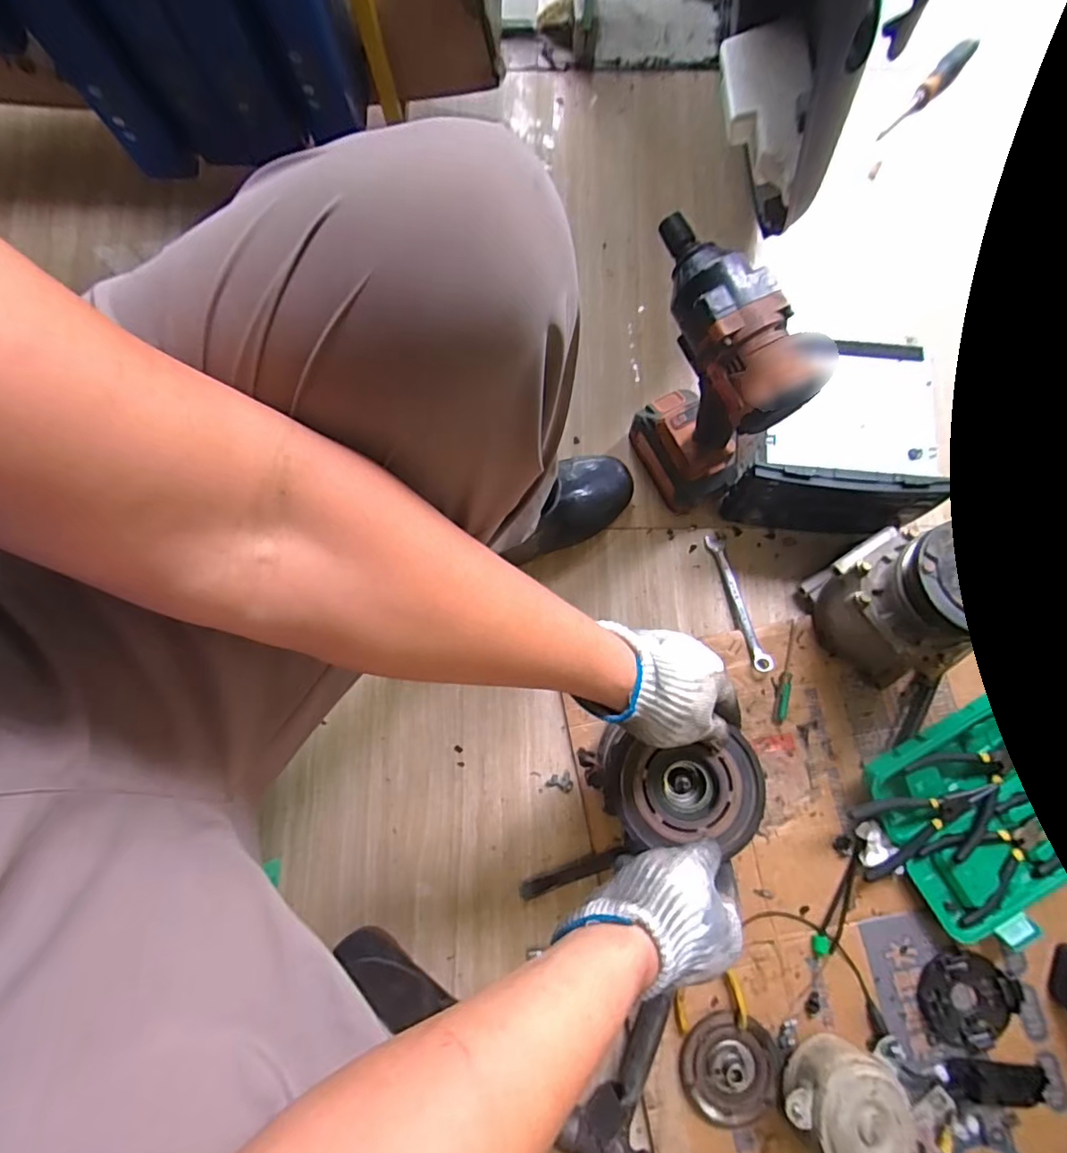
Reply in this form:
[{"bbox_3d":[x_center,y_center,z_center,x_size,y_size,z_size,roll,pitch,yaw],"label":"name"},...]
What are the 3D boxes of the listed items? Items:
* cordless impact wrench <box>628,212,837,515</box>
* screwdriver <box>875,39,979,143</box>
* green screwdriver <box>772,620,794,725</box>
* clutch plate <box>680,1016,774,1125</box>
[{"bbox_3d":[0.155,-0.188,0.581,0.075,0.286,0.192,-31,82,-5],"label":"cordless impact wrench"},{"bbox_3d":[0.555,-0.684,0.807,0.024,0.041,0.199,43,83,8],"label":"screwdriver"},{"bbox_3d":[0.296,0.112,0.664,0.016,0.008,0.121,12,80,4],"label":"green screwdriver"},{"bbox_3d":[0.196,0.500,0.573,0.089,0.015,0.099,-9,79,0],"label":"clutch plate"}]

